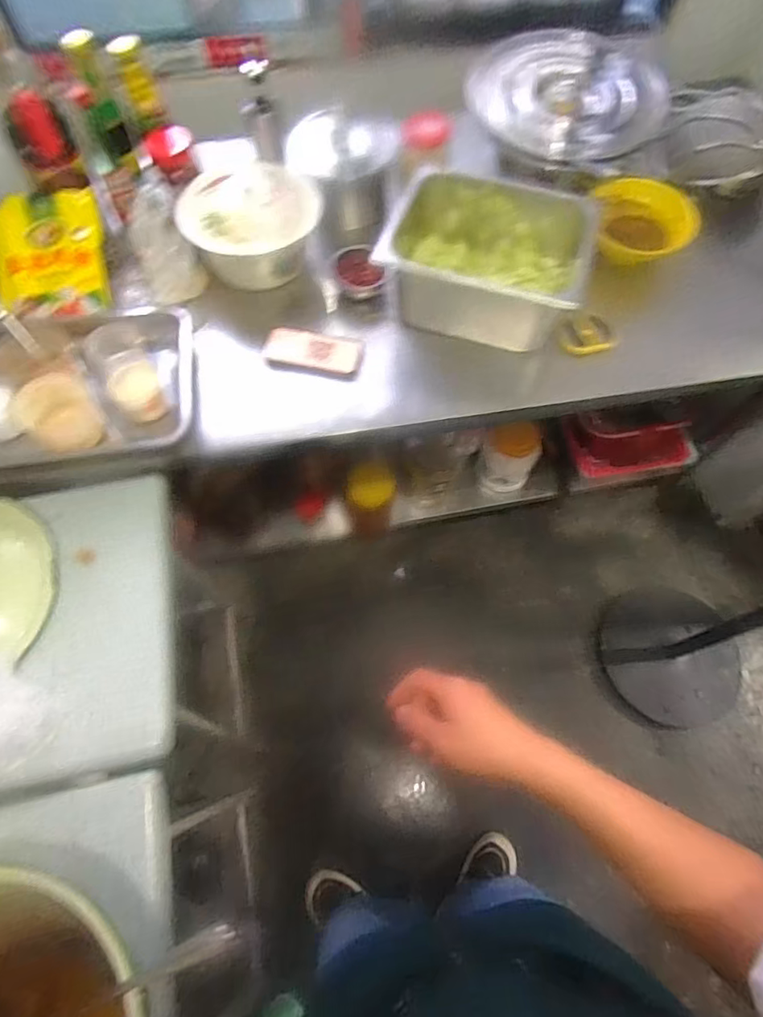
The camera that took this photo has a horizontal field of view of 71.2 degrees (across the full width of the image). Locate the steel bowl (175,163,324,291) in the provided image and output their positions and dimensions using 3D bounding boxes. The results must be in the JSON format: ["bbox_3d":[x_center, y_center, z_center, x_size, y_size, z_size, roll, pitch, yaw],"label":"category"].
[{"bbox_3d":[-0.239,-0.506,0.954,0.199,0.124,0.226,25,67,11],"label":"steel bowl"}]

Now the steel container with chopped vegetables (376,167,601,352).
[{"bbox_3d":[0.184,-0.418,0.905,0.333,0.133,0.254,16,66,8],"label":"steel container with chopped vegetables"}]

